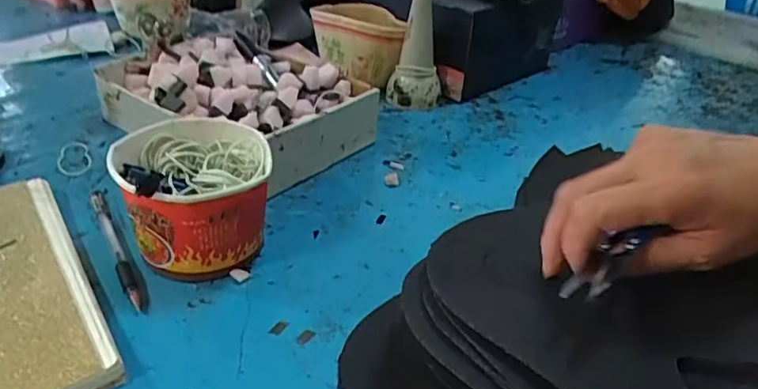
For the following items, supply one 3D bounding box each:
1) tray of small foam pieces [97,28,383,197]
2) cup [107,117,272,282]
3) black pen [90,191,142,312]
[{"bbox_3d":[-0.154,-0.103,0.648,0.267,0.069,0.195,27,40,31],"label":"tray of small foam pieces"},{"bbox_3d":[-0.143,0.003,0.469,0.114,0.086,0.126,-13,37,-23],"label":"cup"},{"bbox_3d":[-0.213,0.040,0.475,0.012,0.006,0.156,-17,39,-28],"label":"black pen"}]

